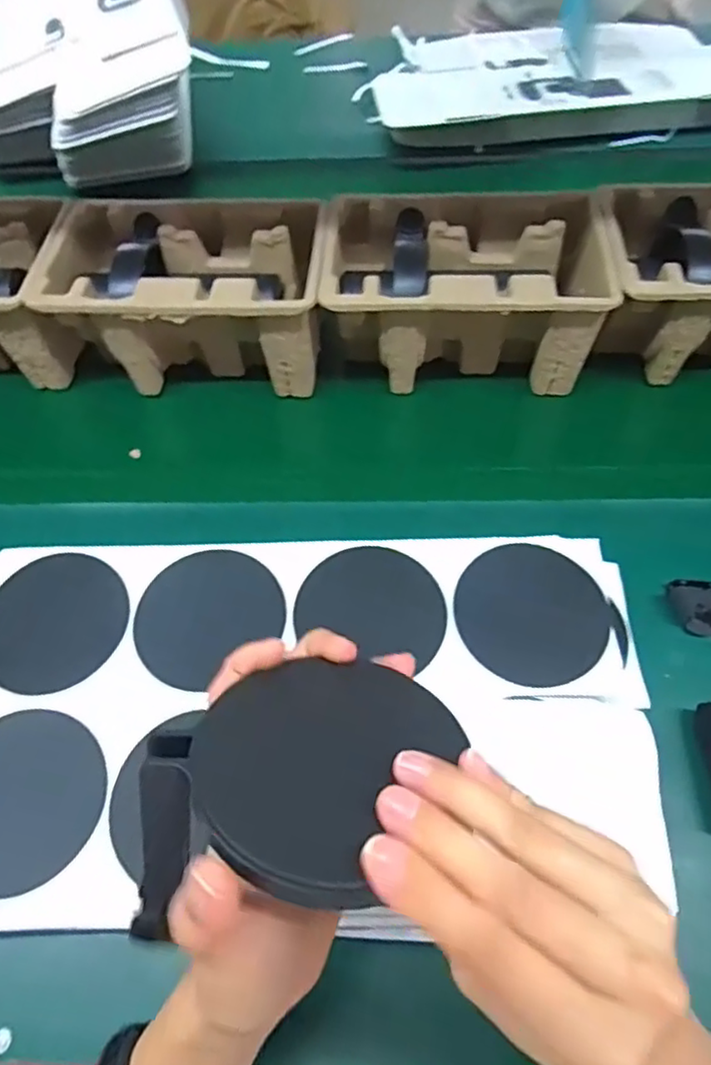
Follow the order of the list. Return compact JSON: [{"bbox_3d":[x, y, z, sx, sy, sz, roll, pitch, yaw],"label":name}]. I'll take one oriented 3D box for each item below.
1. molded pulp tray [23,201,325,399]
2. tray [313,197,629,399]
[{"bbox_3d":[-0.139,-0.202,0.561,0.225,0.100,0.138,2,59,4],"label":"molded pulp tray"},{"bbox_3d":[0.089,-0.204,0.554,0.225,0.100,0.143,2,59,3],"label":"tray"}]

